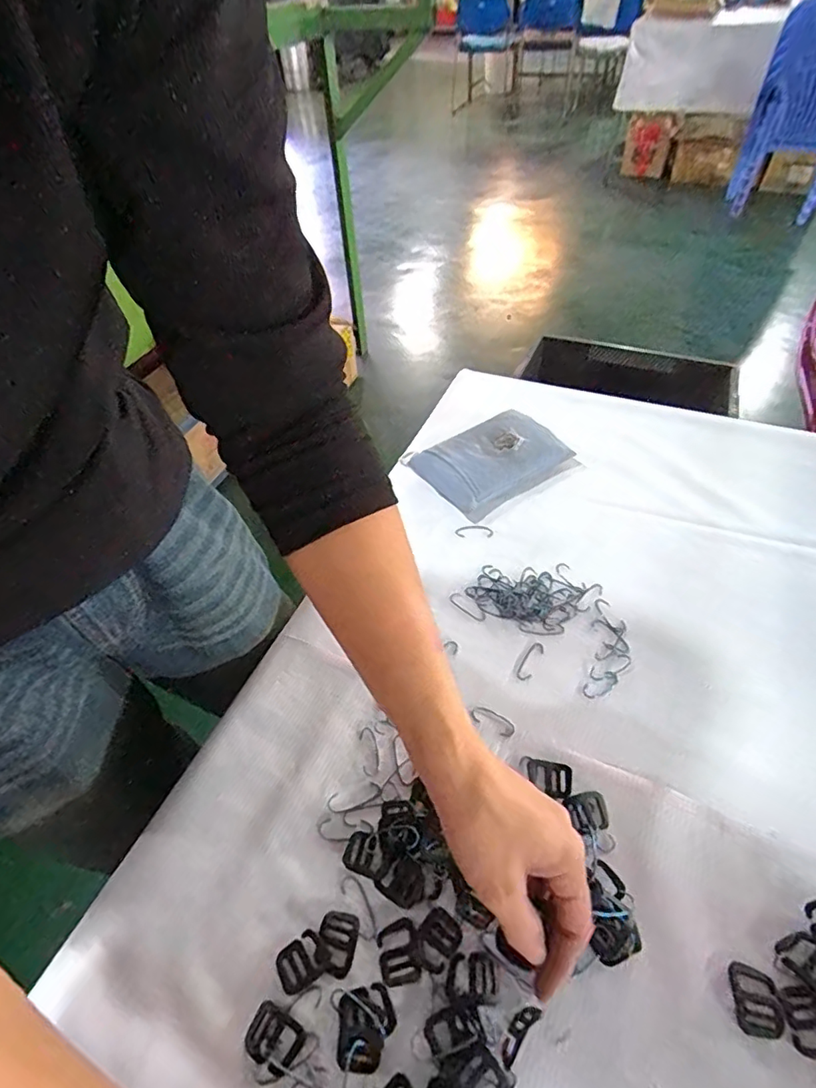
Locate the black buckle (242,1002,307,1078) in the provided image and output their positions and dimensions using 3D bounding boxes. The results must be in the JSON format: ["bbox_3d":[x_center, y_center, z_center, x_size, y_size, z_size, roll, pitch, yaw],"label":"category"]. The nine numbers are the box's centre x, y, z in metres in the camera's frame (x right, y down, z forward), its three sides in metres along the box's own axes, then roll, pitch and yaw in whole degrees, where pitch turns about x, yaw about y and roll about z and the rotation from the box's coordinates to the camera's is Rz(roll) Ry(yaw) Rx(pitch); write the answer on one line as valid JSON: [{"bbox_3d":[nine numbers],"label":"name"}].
[{"bbox_3d":[-0.080,0.294,0.316,0.033,0.004,0.025,22,52,24],"label":"black buckle"}]

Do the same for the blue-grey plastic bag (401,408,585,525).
[{"bbox_3d":[0.105,-0.099,0.640,0.173,0.026,0.117,-30,61,-18],"label":"blue-grey plastic bag"}]

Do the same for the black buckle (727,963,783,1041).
[{"bbox_3d":[0.206,0.270,0.314,0.025,0.004,0.033,4,47,10],"label":"black buckle"}]

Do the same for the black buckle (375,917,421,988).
[{"bbox_3d":[-0.005,0.262,0.340,0.026,0.004,0.033,-16,47,-9],"label":"black buckle"}]

